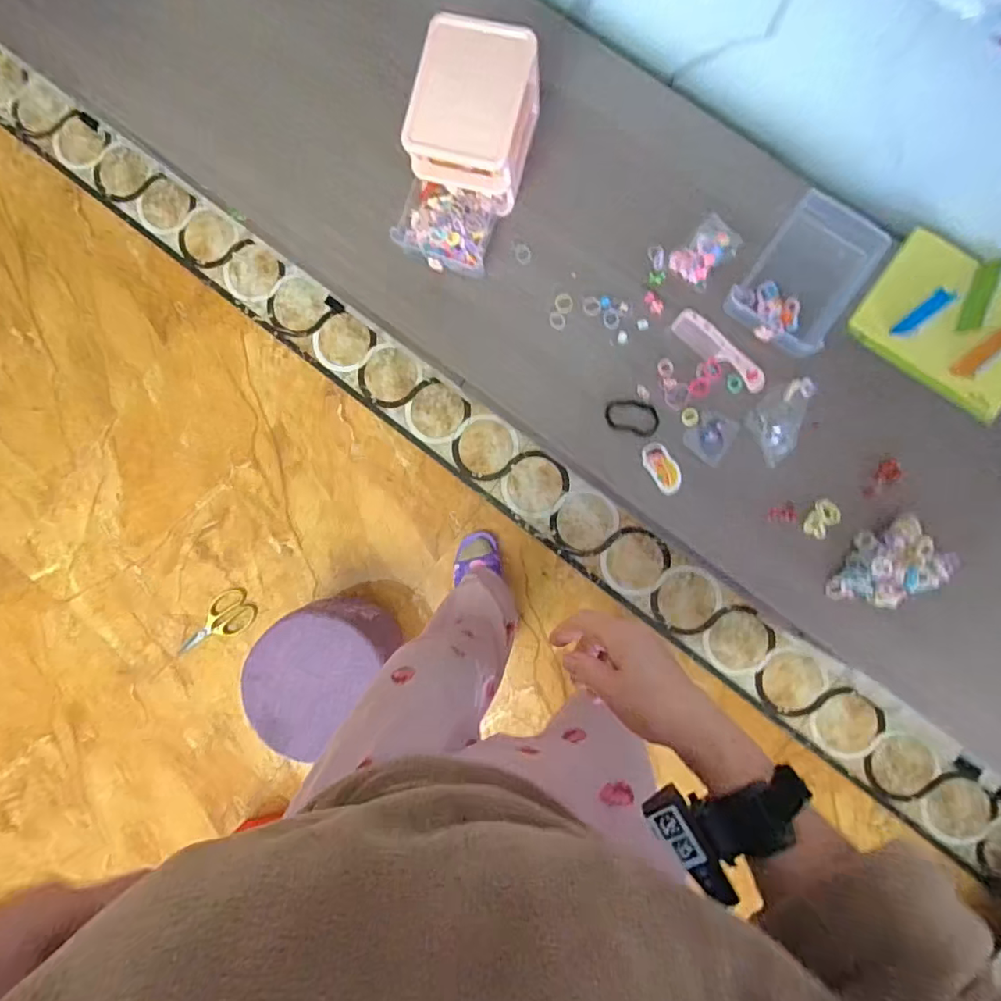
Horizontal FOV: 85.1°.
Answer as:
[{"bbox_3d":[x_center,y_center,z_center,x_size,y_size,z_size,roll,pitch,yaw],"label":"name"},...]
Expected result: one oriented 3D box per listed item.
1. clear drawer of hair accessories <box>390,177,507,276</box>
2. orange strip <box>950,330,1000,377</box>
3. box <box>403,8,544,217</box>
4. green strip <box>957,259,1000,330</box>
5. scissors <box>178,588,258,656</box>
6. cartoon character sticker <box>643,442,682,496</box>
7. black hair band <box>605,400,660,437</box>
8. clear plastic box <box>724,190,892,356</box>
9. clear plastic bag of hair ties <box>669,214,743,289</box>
[{"bbox_3d":[-0.073,-0.360,0.724,0.125,0.045,0.109,16,91,5],"label":"clear drawer of hair accessories"},{"bbox_3d":[0.601,-0.184,0.669,0.084,0.005,0.023,-44,82,22],"label":"orange strip"},{"bbox_3d":[-0.032,-0.472,0.671,0.125,0.115,0.164,16,91,5],"label":"box"},{"bbox_3d":[0.590,-0.254,0.667,0.020,0.020,0.089,19,91,5],"label":"green strip"},{"bbox_3d":[-0.641,0.280,1.216,0.207,0.014,0.098,-36,87,4],"label":"scissors"},{"bbox_3d":[0.210,-0.041,0.709,0.032,0.007,0.070,-32,87,4],"label":"cartoon character sticker"},{"bbox_3d":[0.172,-0.109,0.711,0.070,0.010,0.041,17,91,5],"label":"black hair band"},{"bbox_3d":[0.375,-0.273,0.668,0.130,0.041,0.170,37,93,4],"label":"clear plastic box"},{"bbox_3d":[0.263,-0.318,0.694,0.056,0.016,0.083,43,93,4],"label":"clear plastic bag of hair ties"}]

